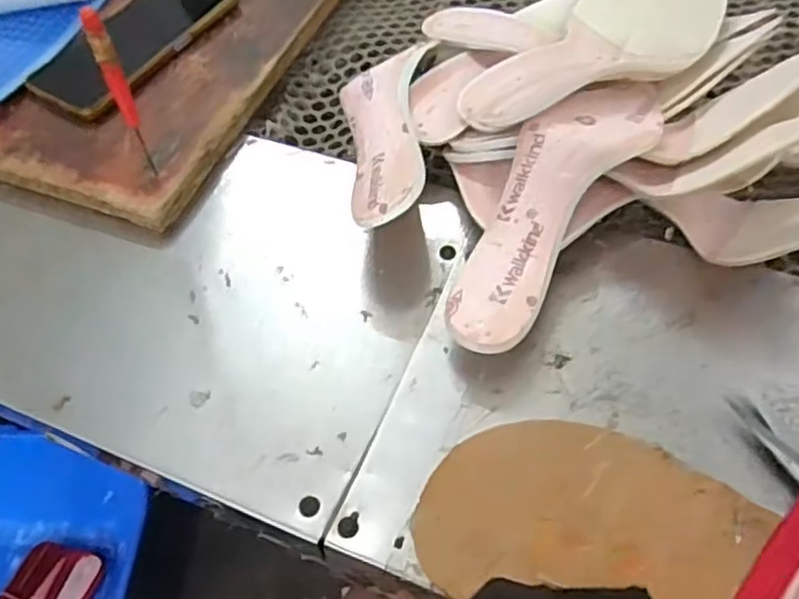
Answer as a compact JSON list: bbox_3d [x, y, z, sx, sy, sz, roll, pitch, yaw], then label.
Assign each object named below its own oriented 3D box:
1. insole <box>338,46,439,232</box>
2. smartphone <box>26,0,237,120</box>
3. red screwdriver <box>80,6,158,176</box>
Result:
[{"bbox_3d":[-0.011,-0.098,0.426,0.053,0.026,0.143,-1,56,4],"label":"insole"},{"bbox_3d":[-0.206,-0.201,0.538,0.086,0.010,0.166,25,62,20],"label":"smartphone"},{"bbox_3d":[-0.160,-0.116,0.411,0.012,0.117,0.011,-23,57,-10],"label":"red screwdriver"}]

